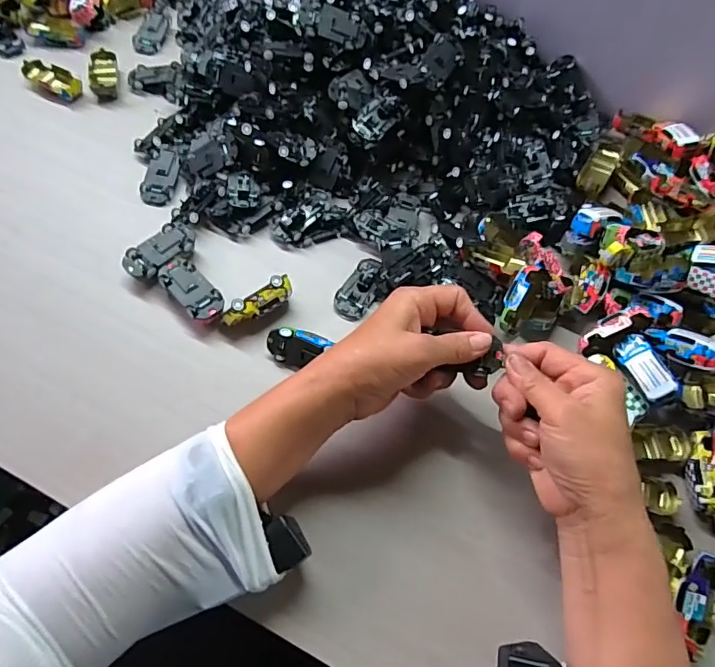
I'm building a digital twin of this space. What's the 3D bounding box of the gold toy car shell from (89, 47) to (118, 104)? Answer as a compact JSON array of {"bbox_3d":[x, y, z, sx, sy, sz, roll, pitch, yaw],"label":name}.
[{"bbox_3d":[-0.277,-0.282,0.536,0.026,0.014,0.066,-8,63,-11],"label":"gold toy car shell"}]

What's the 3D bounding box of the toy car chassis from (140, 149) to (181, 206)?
[{"bbox_3d":[-0.190,-0.152,0.475,0.028,0.008,0.060,9,67,1],"label":"toy car chassis"}]

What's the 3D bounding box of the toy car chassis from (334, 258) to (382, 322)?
[{"bbox_3d":[0.002,-0.041,0.438,0.030,0.008,0.063,26,62,7],"label":"toy car chassis"}]

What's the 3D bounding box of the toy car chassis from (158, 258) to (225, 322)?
[{"bbox_3d":[-0.138,-0.033,0.411,0.031,0.021,0.063,-38,72,-23],"label":"toy car chassis"}]

